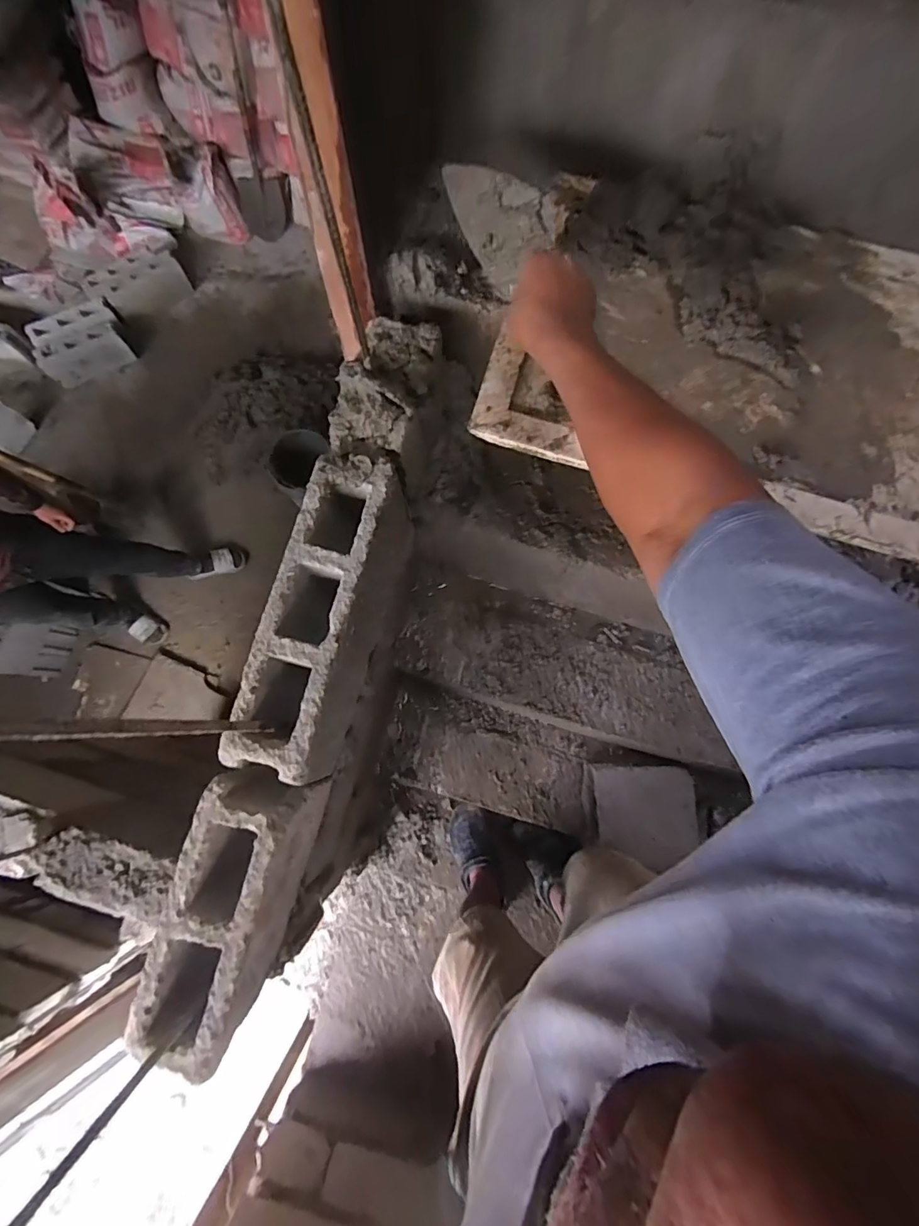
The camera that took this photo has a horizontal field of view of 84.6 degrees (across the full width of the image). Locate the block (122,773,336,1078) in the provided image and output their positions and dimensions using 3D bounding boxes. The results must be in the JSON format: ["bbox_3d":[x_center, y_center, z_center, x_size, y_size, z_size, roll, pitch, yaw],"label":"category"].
[{"bbox_3d":[-0.257,0.329,0.603,0.094,0.168,0.274,13,78,3],"label":"block"}]

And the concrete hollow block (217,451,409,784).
[{"bbox_3d":[-0.173,0.015,0.691,0.095,0.229,0.384,14,78,3],"label":"concrete hollow block"}]

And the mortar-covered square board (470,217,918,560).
[{"bbox_3d":[0.372,-0.319,0.630,0.628,0.043,0.424,16,78,3],"label":"mortar-covered square board"}]

